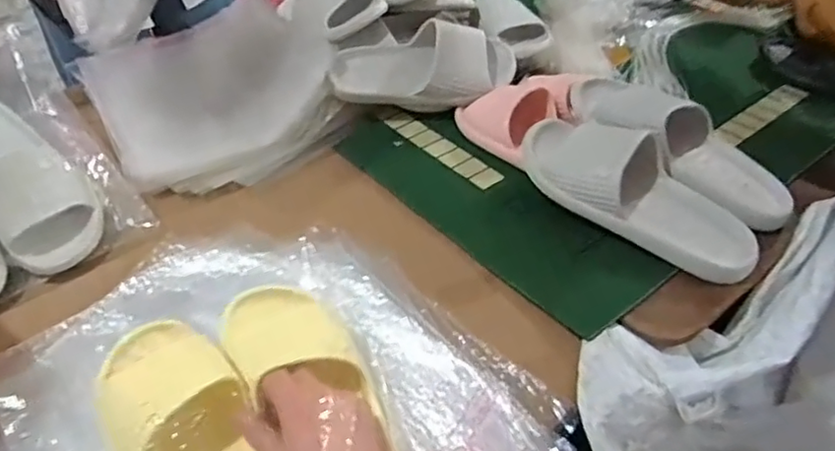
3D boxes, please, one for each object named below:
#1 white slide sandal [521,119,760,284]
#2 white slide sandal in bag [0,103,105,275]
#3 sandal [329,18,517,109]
[{"bbox_3d":[0.247,-0.047,0.688,0.277,0.080,0.112,36,56,19],"label":"white slide sandal"},{"bbox_3d":[-0.478,-0.072,0.726,0.117,0.072,0.271,-36,75,-28],"label":"white slide sandal in bag"},{"bbox_3d":[0.011,-0.229,0.878,0.264,0.085,0.090,-7,44,-2],"label":"sandal"}]

